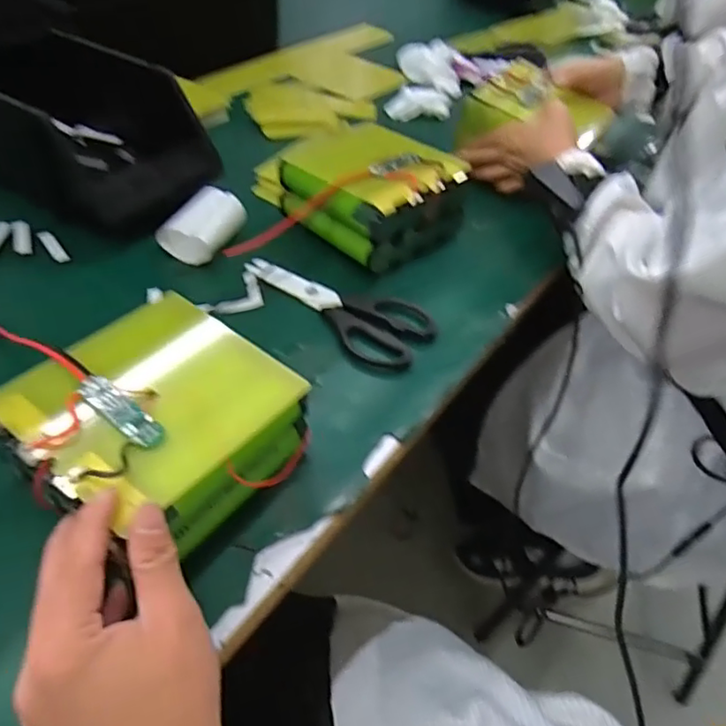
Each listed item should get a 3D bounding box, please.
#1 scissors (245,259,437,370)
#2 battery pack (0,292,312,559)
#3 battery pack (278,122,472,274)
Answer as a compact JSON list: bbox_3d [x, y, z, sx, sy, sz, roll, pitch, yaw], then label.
[{"bbox_3d":[-0.017,-0.059,0.549,0.084,0.013,0.185,-32,57,-31],"label":"scissors"},{"bbox_3d":[-0.130,0.041,0.379,0.152,0.059,0.146,30,50,21],"label":"battery pack"},{"bbox_3d":[0.001,-0.184,0.621,0.143,0.071,0.168,-31,56,-31],"label":"battery pack"}]

